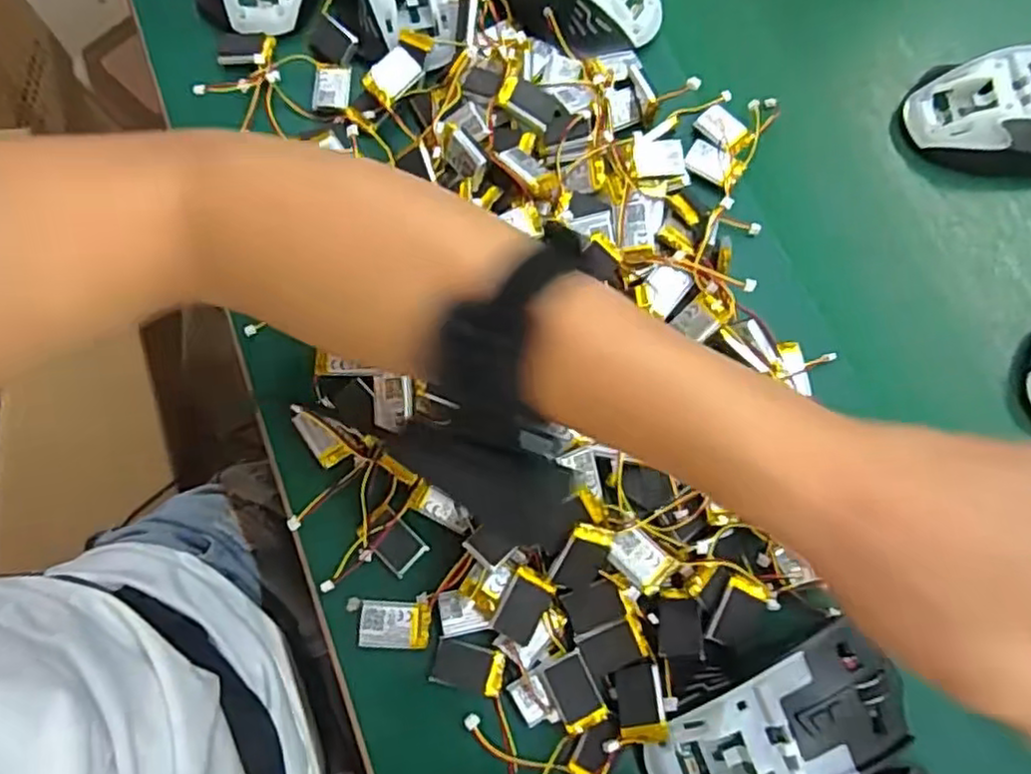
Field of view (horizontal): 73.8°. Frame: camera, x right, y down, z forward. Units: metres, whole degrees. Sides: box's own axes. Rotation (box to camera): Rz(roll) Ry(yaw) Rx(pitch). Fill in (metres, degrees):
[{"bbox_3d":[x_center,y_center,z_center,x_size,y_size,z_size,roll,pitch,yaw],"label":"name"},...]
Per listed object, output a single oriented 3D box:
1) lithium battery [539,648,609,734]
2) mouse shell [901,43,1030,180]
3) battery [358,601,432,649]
[{"bbox_3d":[0.026,0.136,0.306,0.020,0.009,0.030,-23,75,-9],"label":"lithium battery"},{"bbox_3d":[0.296,-0.162,0.408,0.105,0.039,0.065,-6,73,-4],"label":"mouse shell"},{"bbox_3d":[-0.056,0.110,0.318,0.032,0.005,0.020,2,73,-1],"label":"battery"}]

